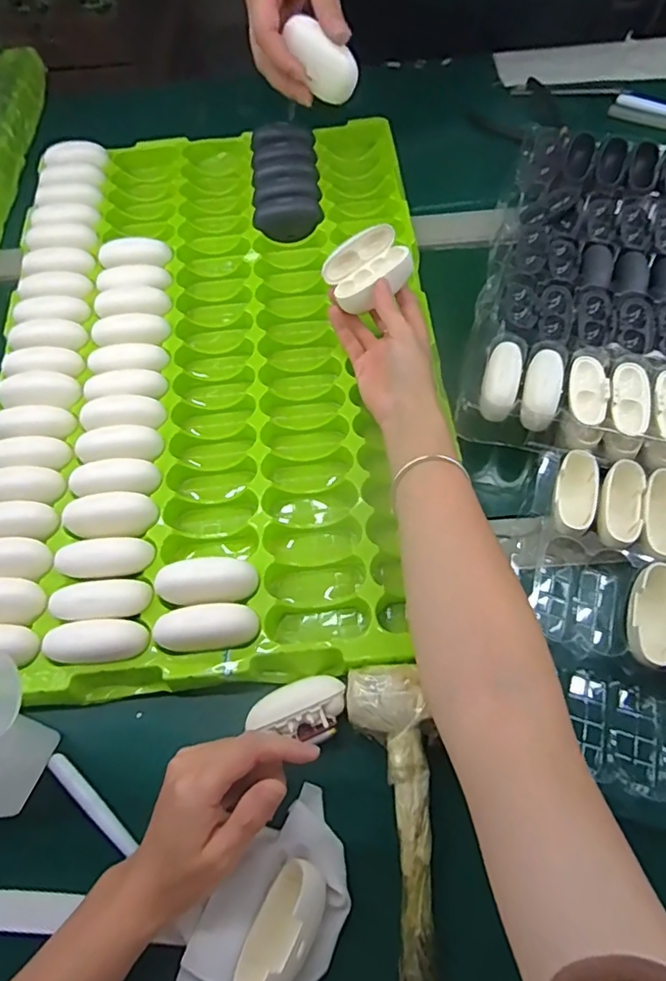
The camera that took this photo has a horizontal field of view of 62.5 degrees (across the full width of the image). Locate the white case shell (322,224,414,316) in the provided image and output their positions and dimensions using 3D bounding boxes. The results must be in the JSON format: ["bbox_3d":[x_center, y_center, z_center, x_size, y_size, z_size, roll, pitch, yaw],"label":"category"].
[{"bbox_3d":[0.030,-0.181,0.455,0.069,0.036,0.047,-42,69,0],"label":"white case shell"}]

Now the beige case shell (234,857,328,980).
[{"bbox_3d":[-0.027,0.242,0.301,0.033,0.020,0.068,26,68,14],"label":"beige case shell"}]

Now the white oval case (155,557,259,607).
[{"bbox_3d":[-0.087,0.063,0.380,0.066,0.023,0.027,-3,64,1],"label":"white oval case"}]

